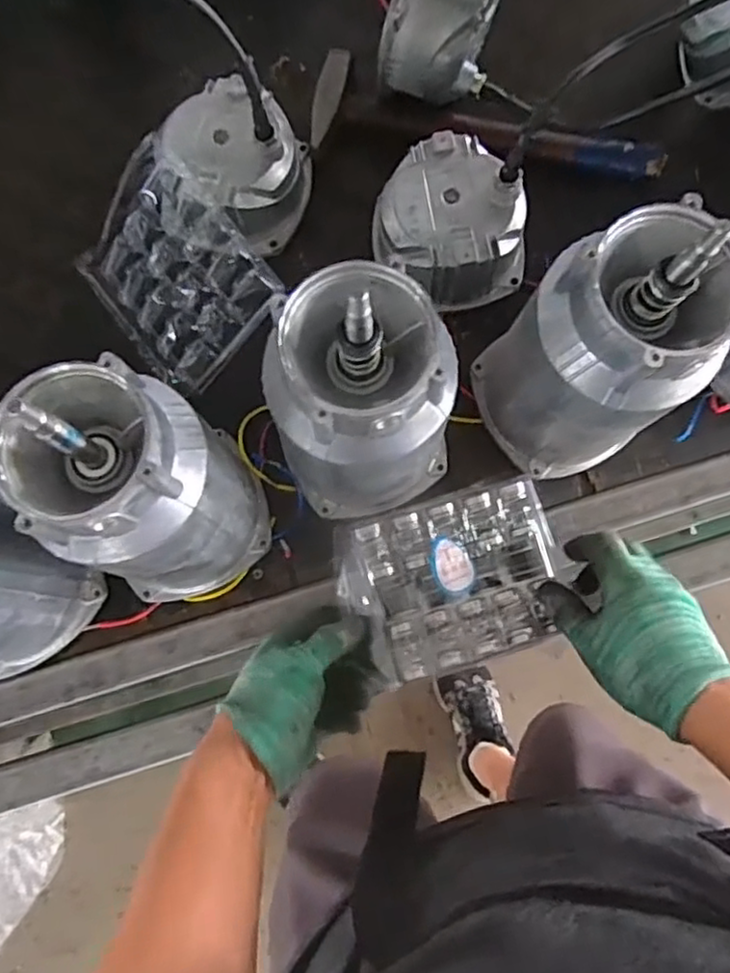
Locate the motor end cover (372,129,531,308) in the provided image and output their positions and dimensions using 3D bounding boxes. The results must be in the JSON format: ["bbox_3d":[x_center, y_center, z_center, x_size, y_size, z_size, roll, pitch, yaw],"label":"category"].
[{"bbox_3d":[0.072,-0.220,0.558,0.122,0.071,0.130,-20,80,-3],"label":"motor end cover"}]

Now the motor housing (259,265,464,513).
[{"bbox_3d":[-0.004,-0.050,0.434,0.108,0.223,0.101,0,80,1],"label":"motor housing"}]

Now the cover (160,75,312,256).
[{"bbox_3d":[-0.110,-0.280,0.579,0.116,0.077,0.123,24,81,5],"label":"cover"}]

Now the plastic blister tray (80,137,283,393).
[{"bbox_3d":[-0.160,-0.178,0.557,0.178,0.022,0.132,48,116,9],"label":"plastic blister tray"}]

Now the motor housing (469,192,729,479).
[{"bbox_3d":[0.162,-0.085,0.462,0.119,0.224,0.109,-22,80,-3],"label":"motor housing"}]

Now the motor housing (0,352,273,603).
[{"bbox_3d":[-0.143,0.009,0.450,0.119,0.231,0.119,-20,80,-3],"label":"motor housing"}]

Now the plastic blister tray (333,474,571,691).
[{"bbox_3d":[0.069,0.071,0.515,0.171,0.032,0.128,-16,80,-2],"label":"plastic blister tray"}]

